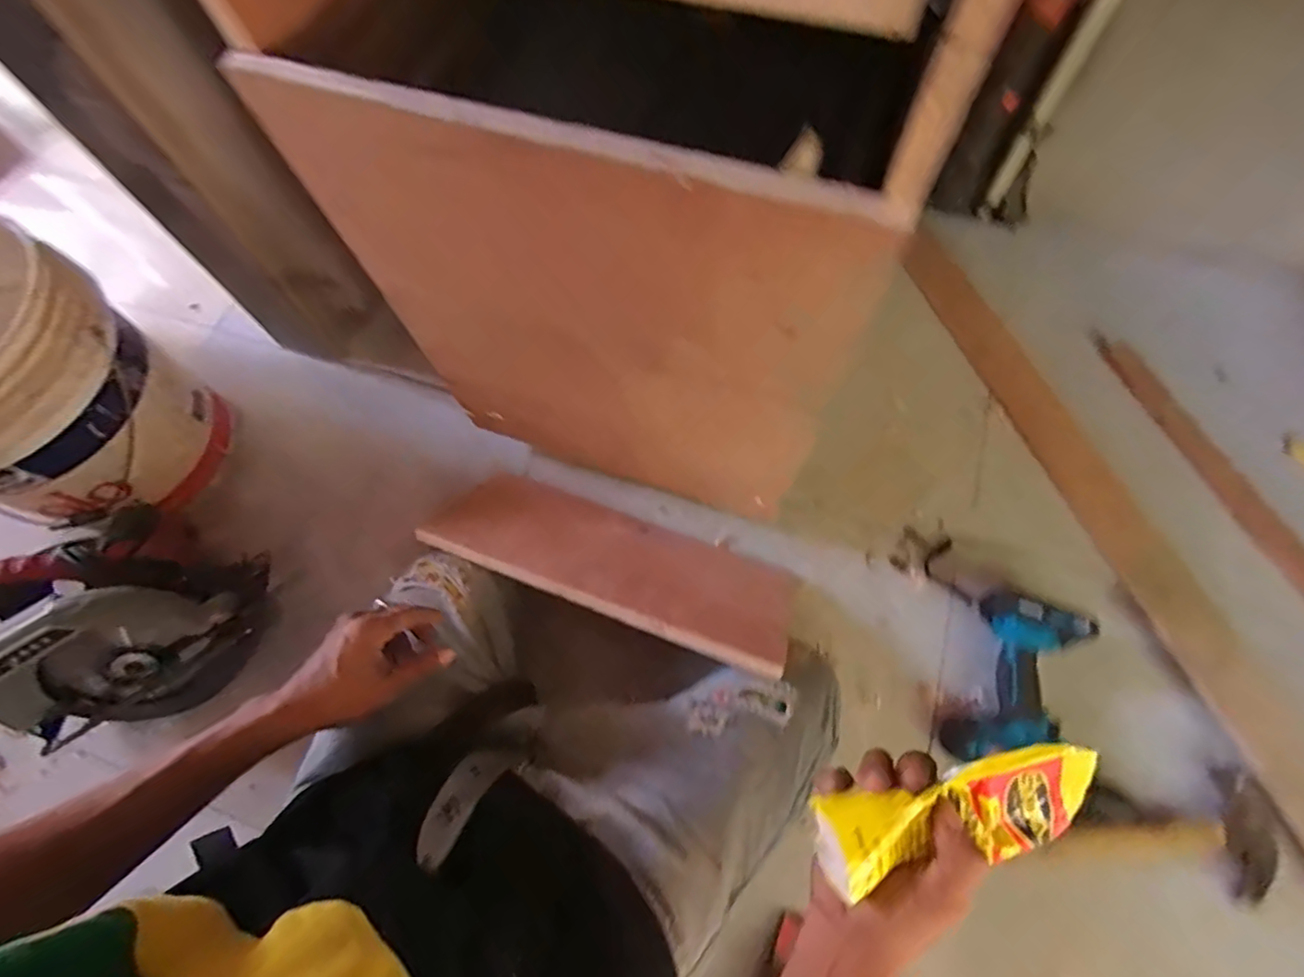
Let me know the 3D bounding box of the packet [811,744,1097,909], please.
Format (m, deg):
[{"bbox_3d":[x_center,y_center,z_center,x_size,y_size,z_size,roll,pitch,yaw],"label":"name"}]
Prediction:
[{"bbox_3d":[0.176,0.186,0.332,0.159,0.060,0.053,-10,68,-6],"label":"packet"}]

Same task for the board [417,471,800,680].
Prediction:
[{"bbox_3d":[-0.049,0.089,0.697,0.434,0.027,0.167,20,38,14],"label":"board"}]

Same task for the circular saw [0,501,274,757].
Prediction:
[{"bbox_3d":[-0.619,0.165,0.690,0.262,0.181,0.192,-17,68,-4],"label":"circular saw"}]

